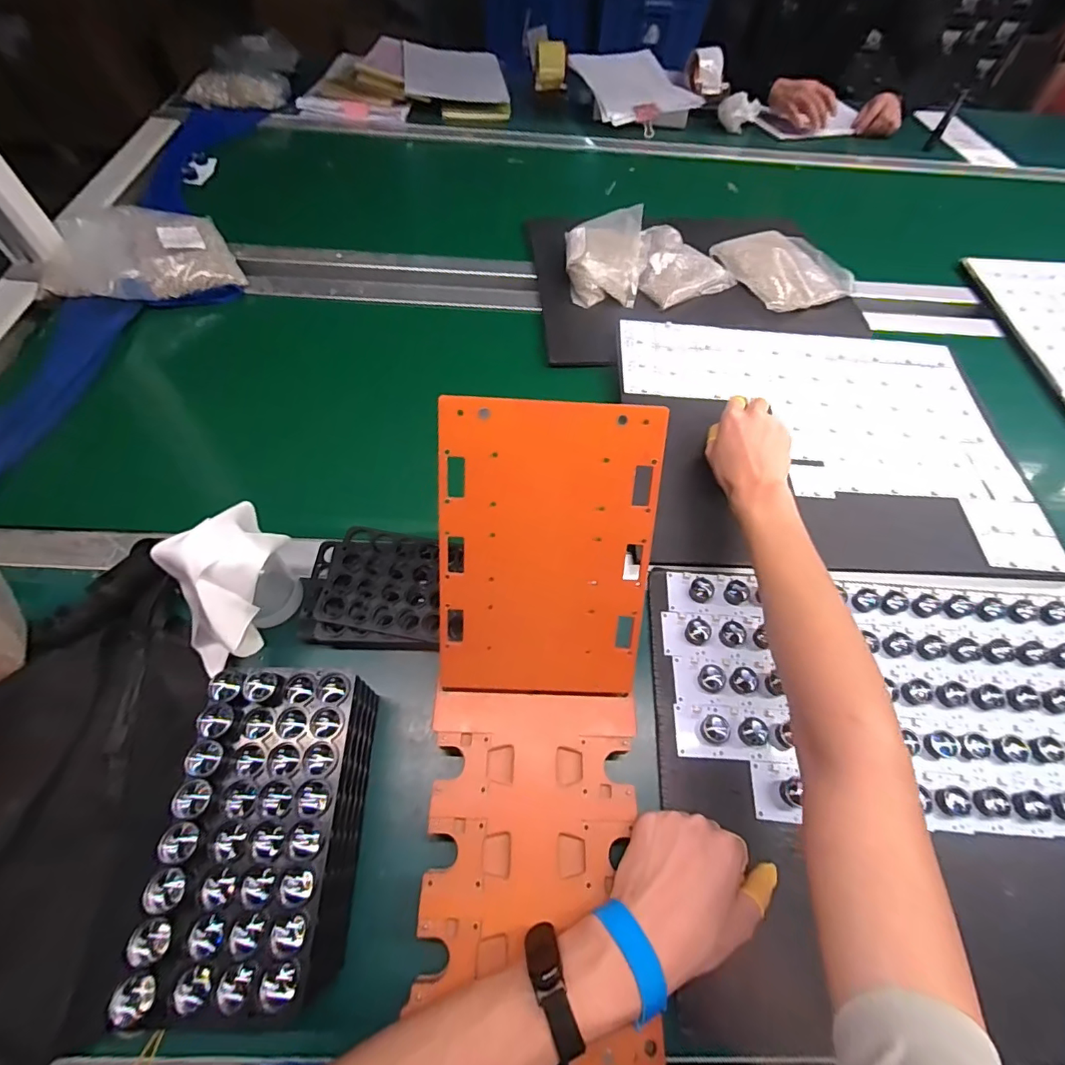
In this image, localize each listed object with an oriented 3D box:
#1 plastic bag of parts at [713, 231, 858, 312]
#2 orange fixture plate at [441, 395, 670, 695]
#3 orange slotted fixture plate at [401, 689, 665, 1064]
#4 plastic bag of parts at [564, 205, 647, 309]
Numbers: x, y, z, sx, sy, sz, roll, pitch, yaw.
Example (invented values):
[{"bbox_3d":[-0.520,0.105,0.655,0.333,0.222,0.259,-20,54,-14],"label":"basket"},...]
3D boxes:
[{"bbox_3d":[0.397,-0.422,0.771,0.179,0.022,0.175,-22,64,-15],"label":"plastic bag of parts"},{"bbox_3d":[0.011,0.020,0.373,0.153,0.228,0.007,3,17,-2],"label":"orange fixture plate"},{"bbox_3d":[0.001,0.239,0.363,0.157,0.006,0.227,2,61,-2],"label":"orange slotted fixture plate"},{"bbox_3d":[0.111,-0.423,0.744,0.117,0.049,0.171,9,61,2],"label":"plastic bag of parts"}]

